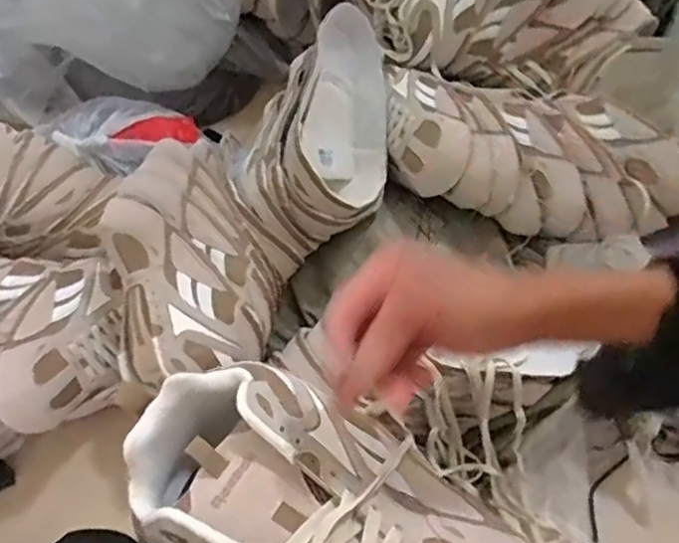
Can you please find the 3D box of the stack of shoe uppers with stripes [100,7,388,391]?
[{"bbox_3d":[-0.101,-0.096,0.726,0.225,0.145,0.466,26,58,18],"label":"stack of shoe uppers with stripes"}]

